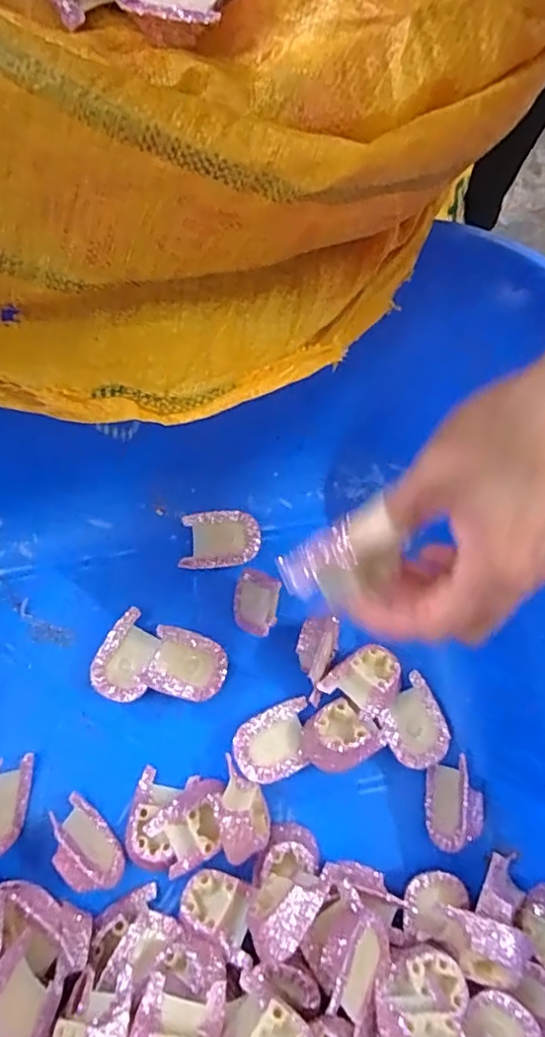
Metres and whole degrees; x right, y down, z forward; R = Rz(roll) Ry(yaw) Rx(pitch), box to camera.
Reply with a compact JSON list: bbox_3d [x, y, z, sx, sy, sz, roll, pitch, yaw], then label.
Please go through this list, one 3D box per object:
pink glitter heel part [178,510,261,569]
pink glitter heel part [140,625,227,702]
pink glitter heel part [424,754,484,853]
[{"bbox_3d":[-0.037,0.016,0.432,0.055,0.020,0.040,-4,74,-3],"label":"pink glitter heel part"},{"bbox_3d":[-0.056,0.098,0.399,0.048,0.038,0.040,18,74,3],"label":"pink glitter heel part"},{"bbox_3d":[0.113,0.177,0.374,0.025,0.034,0.053,9,73,1],"label":"pink glitter heel part"}]

